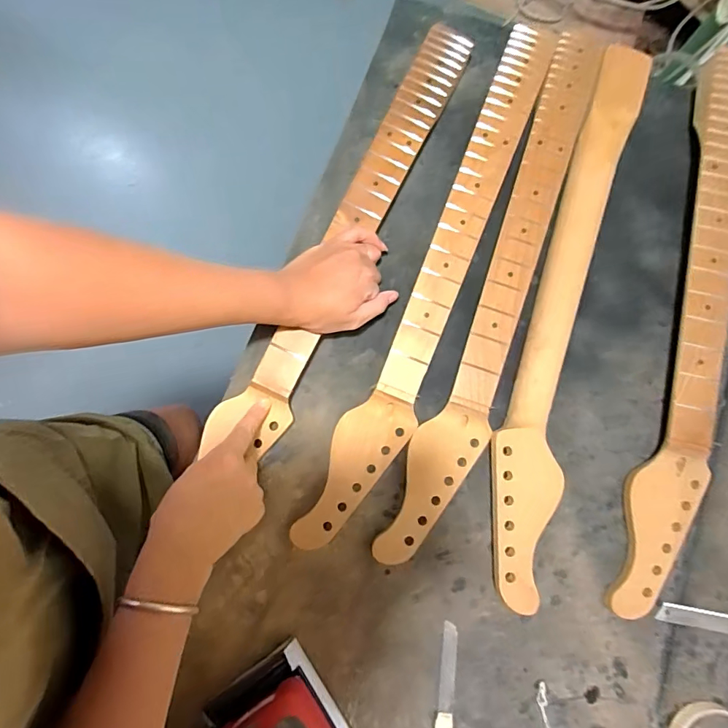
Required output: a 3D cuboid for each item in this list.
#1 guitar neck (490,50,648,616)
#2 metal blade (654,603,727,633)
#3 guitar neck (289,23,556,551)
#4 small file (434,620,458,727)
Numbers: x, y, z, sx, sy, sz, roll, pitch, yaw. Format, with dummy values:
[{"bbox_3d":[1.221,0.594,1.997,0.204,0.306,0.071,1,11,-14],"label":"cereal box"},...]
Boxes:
[{"bbox_3d":[0.216,-0.063,0.483,0.074,0.038,0.627,15,81,4],"label":"guitar neck"},{"bbox_3d":[0.350,0.263,0.450,0.098,0.006,0.017,9,80,3],"label":"metal blade"},{"bbox_3d":[0.088,-0.102,0.494,0.067,0.028,0.645,23,81,5],"label":"guitar neck"},{"bbox_3d":[0.084,0.317,0.439,0.017,0.004,0.103,8,80,3],"label":"small file"}]

